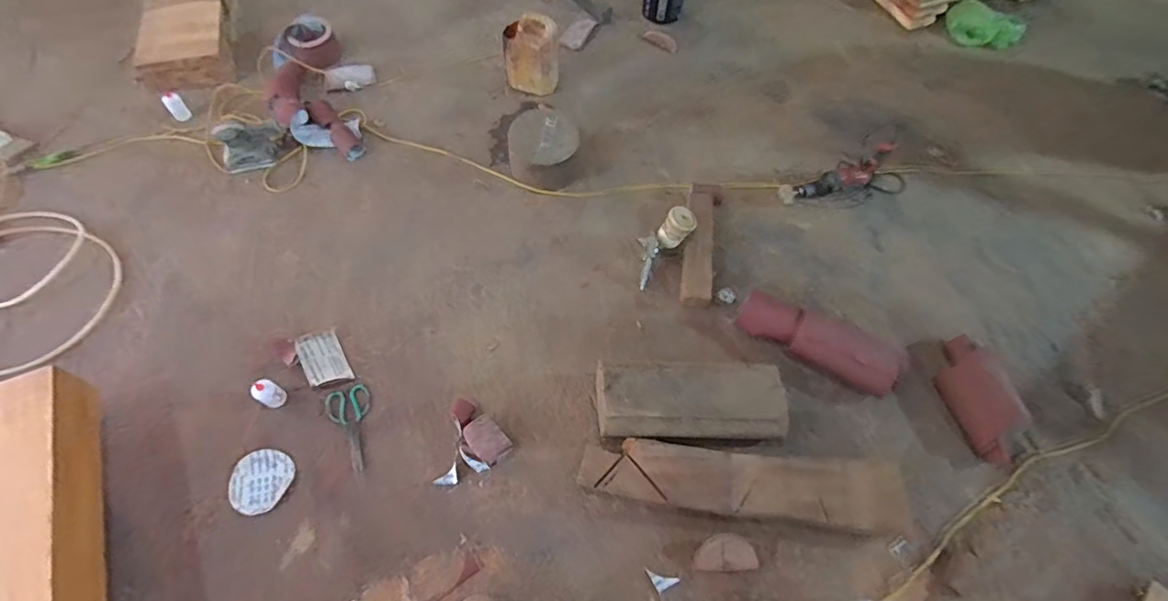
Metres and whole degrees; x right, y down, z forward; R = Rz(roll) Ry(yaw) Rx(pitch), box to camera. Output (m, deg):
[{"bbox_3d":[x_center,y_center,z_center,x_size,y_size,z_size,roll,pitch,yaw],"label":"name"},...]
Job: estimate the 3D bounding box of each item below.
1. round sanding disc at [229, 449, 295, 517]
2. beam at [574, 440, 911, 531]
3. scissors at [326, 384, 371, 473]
[{"bbox_3d":[-0.815,0.451,1.322,0.145,0.009,0.150,24,65,9],"label":"round sanding disc"},{"bbox_3d":[0.413,0.464,1.334,0.839,0.105,0.177,5,62,-1],"label":"beam"},{"bbox_3d":[-0.606,0.332,1.400,0.108,0.009,0.232,-25,63,-15],"label":"scissors"}]

